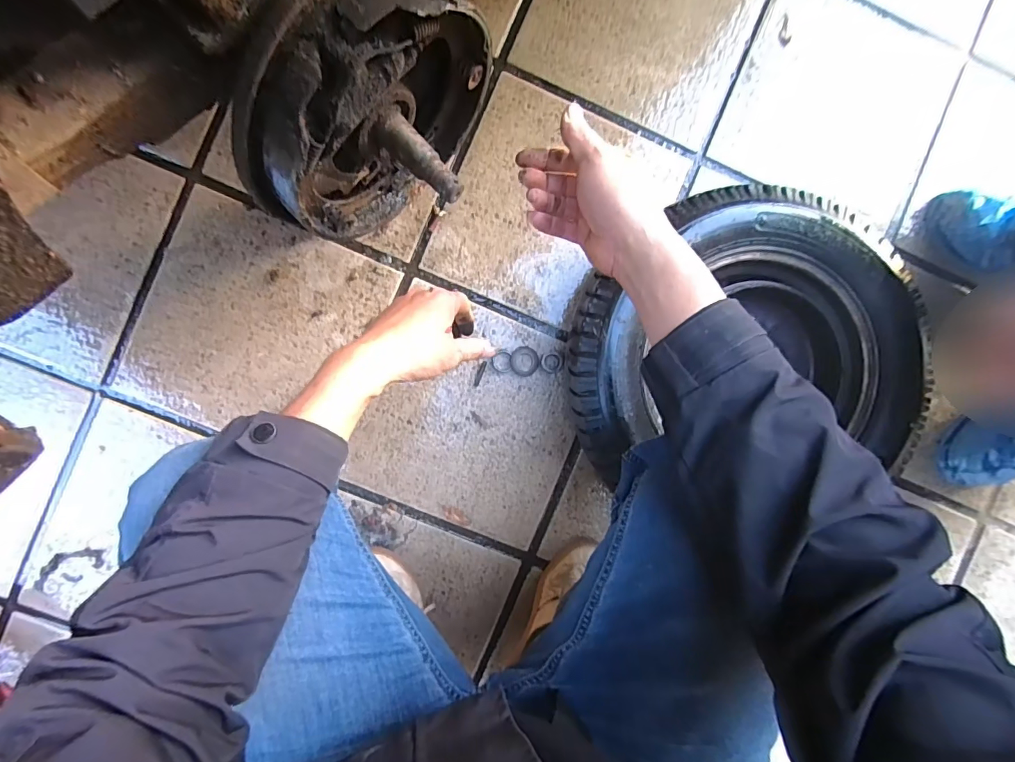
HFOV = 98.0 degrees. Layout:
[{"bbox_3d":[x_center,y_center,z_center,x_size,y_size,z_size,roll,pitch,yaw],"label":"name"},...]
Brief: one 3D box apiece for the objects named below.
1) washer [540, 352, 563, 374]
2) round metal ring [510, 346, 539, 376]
[{"bbox_3d":[0.066,-0.027,0.657,0.032,0.004,0.032,0,91,-5],"label":"washer"},{"bbox_3d":[0.026,-0.029,0.656,0.041,0.004,0.044,0,91,-5],"label":"round metal ring"}]

